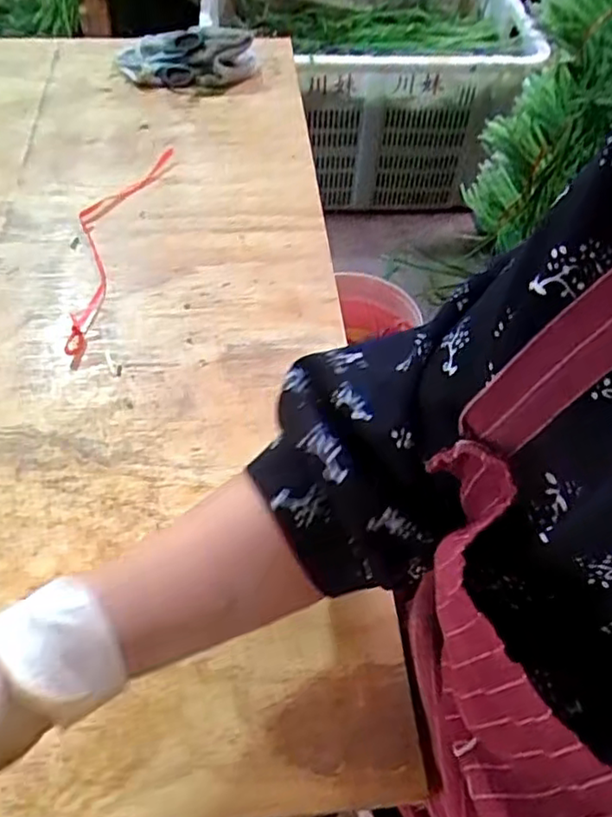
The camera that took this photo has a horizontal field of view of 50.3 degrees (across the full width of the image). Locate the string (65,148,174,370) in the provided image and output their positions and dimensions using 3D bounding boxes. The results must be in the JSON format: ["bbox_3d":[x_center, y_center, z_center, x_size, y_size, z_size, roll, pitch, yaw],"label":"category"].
[{"bbox_3d":[-0.189,-0.165,0.608,0.055,0.012,0.327,7,52,1],"label":"string"}]

